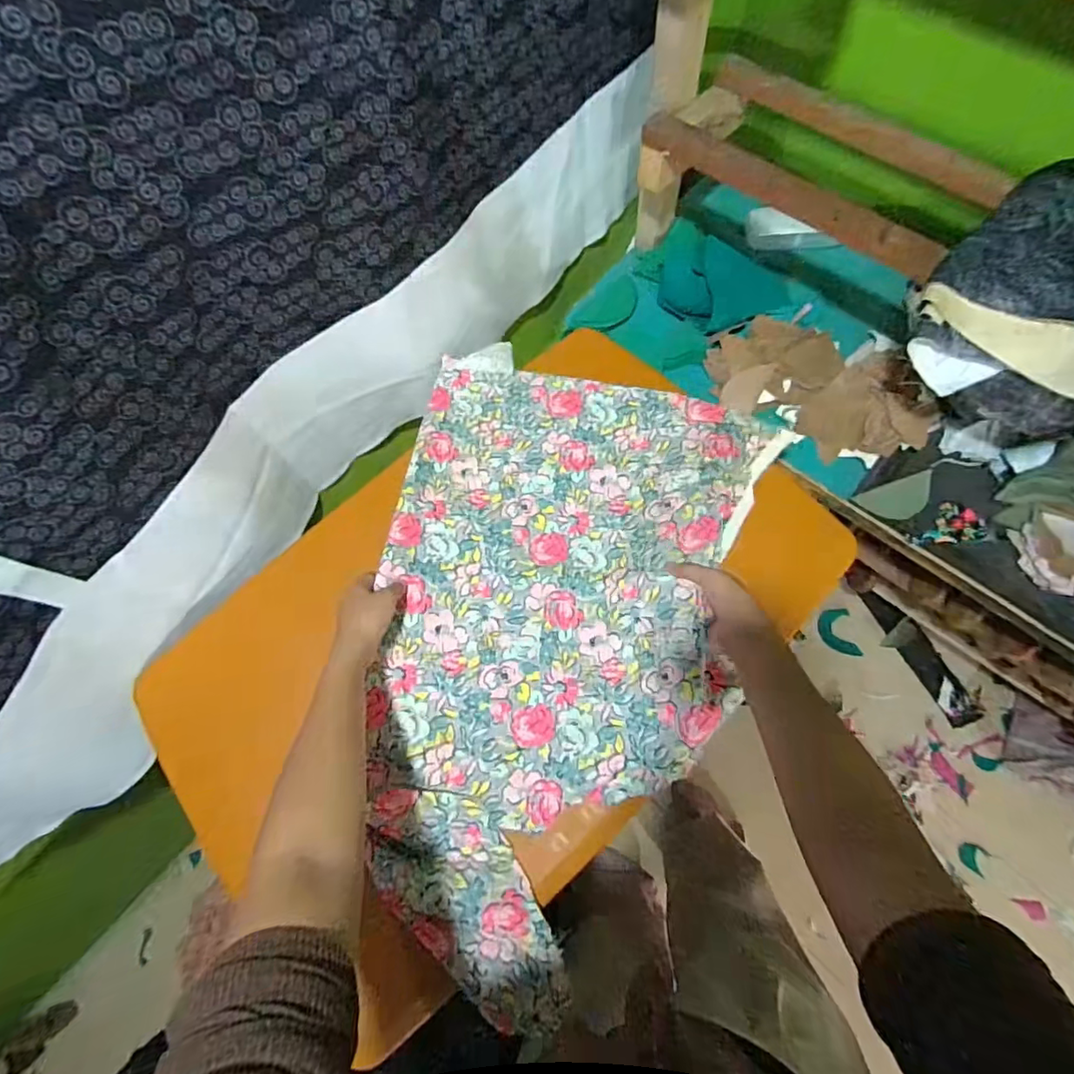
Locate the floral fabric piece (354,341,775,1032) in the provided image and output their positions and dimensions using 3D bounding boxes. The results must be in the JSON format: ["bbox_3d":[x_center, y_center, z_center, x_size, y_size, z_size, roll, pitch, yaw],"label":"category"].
[{"bbox_3d":[0.012,0.094,0.597,0.411,0.072,0.651,14,69,4],"label":"floral fabric piece"}]

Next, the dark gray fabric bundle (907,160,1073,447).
[{"bbox_3d":[0.558,-0.265,0.610,0.214,0.161,0.282,37,72,12],"label":"dark gray fabric bundle"}]

